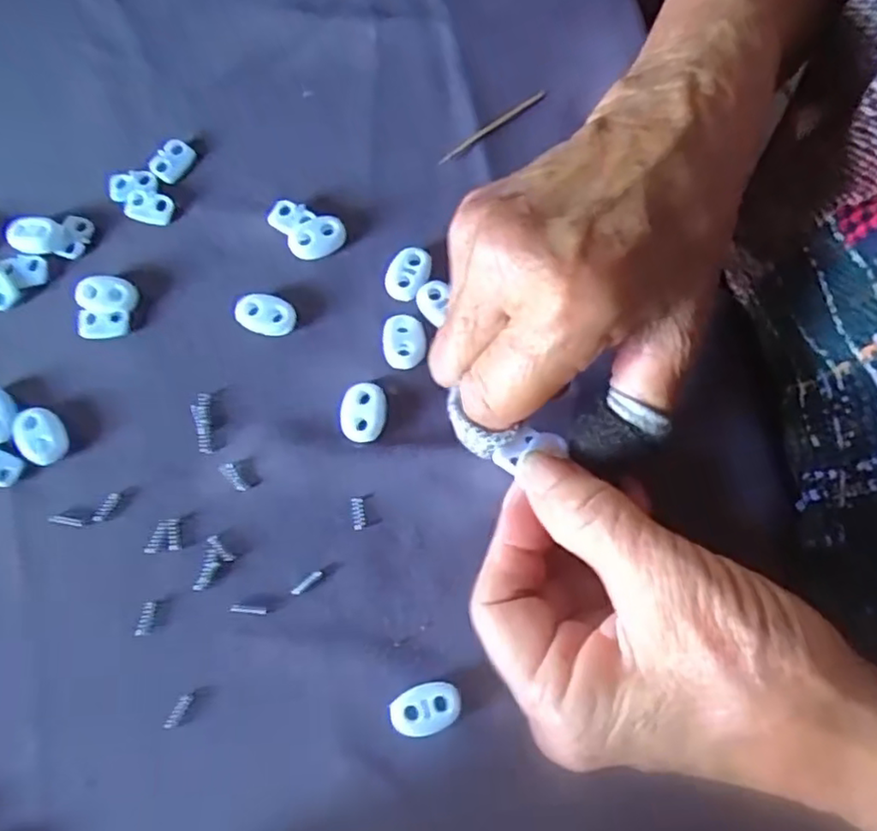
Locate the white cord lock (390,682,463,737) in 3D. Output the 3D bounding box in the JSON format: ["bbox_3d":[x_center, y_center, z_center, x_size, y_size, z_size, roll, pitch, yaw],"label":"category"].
[{"bbox_3d":[-0.004,0.099,0.221,0.023,0.006,0.015,-6,75,0],"label":"white cord lock"}]

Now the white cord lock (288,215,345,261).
[{"bbox_3d":[-0.049,-0.072,0.267,0.023,0.006,0.015,-27,76,-6],"label":"white cord lock"}]

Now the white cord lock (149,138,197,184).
[{"bbox_3d":[-0.112,-0.108,0.277,0.014,0.005,0.020,31,78,9],"label":"white cord lock"}]

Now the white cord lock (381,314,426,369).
[{"bbox_3d":[-0.013,-0.029,0.254,0.016,0.005,0.022,-8,75,-1],"label":"white cord lock"}]

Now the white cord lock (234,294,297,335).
[{"bbox_3d":[-0.068,-0.040,0.258,0.023,0.005,0.014,12,75,5],"label":"white cord lock"}]

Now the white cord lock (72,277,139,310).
[{"bbox_3d":[-0.131,-0.048,0.261,0.022,0.006,0.015,-2,84,-3],"label":"white cord lock"}]

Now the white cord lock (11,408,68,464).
[{"bbox_3d":[-0.149,0.007,0.246,0.016,0.007,0.021,-33,77,-7],"label":"white cord lock"}]

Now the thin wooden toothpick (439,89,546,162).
[{"bbox_3d":[0.023,-0.124,0.281,0.057,0.004,0.004,-37,77,-10],"label":"thin wooden toothpick"}]

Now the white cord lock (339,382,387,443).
[{"bbox_3d":[-0.028,-0.001,0.247,0.017,0.006,0.022,-4,75,0],"label":"white cord lock"}]

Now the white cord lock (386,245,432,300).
[{"bbox_3d":[-0.012,-0.057,0.262,0.016,0.005,0.022,15,76,5],"label":"white cord lock"}]

